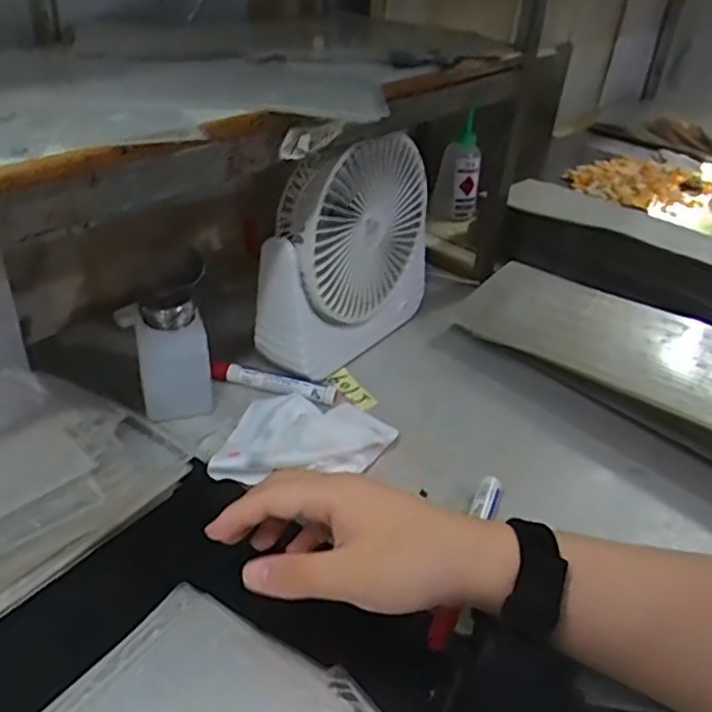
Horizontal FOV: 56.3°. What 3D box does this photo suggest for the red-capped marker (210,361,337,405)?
[{"bbox_3d":[-0.071,0.021,0.575,0.111,0.013,0.018,11,34,11],"label":"red-capped marker"}]

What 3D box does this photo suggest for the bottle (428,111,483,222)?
[{"bbox_3d":[0.137,-0.240,0.879,0.061,0.132,0.040,11,34,9],"label":"bottle"}]

